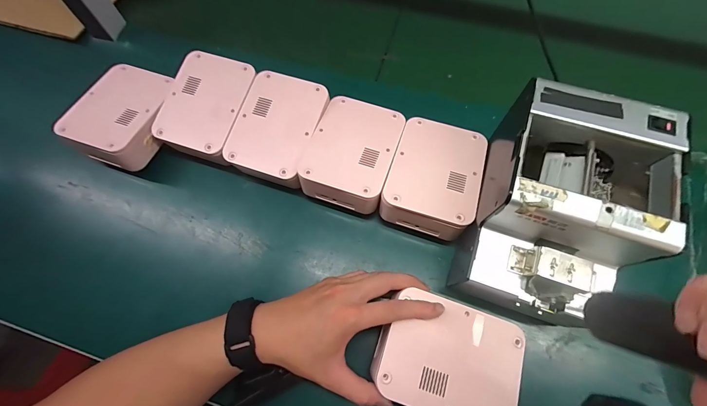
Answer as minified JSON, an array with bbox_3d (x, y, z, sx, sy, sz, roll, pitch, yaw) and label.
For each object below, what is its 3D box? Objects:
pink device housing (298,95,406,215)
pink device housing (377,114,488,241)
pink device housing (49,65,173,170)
[{"bbox_3d":[0.000,-0.059,0.395,0.096,0.057,0.131,17,68,9],"label":"pink device housing"},{"bbox_3d":[0.093,-0.029,0.379,0.096,0.064,0.130,17,68,9],"label":"pink device housing"},{"bbox_3d":[-0.294,-0.113,0.413,0.103,0.047,0.129,21,69,10],"label":"pink device housing"}]

